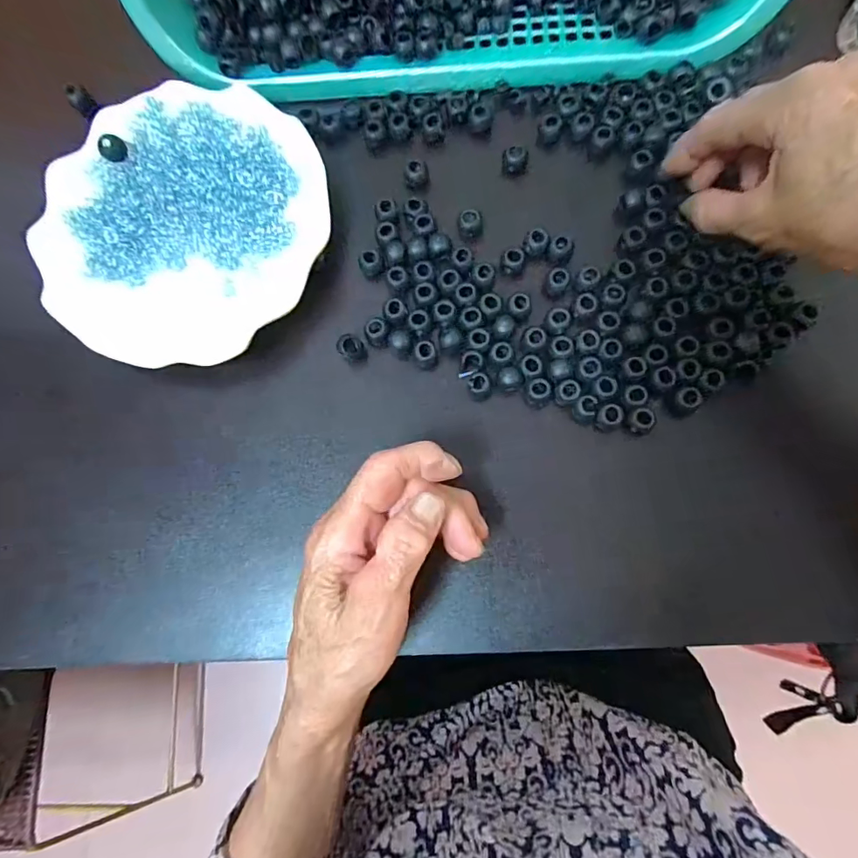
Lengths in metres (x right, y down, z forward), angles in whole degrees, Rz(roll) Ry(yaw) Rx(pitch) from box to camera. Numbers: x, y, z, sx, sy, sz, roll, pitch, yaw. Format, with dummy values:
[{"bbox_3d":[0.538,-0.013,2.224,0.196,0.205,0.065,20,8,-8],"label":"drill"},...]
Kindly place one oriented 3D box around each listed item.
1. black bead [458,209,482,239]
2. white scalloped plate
[{"bbox_3d":[0.025,-0.128,0.303,0.015,0.011,0.014,-1,80,6],"label":"black bead"},{"bbox_3d":[-0.153,-0.129,0.303,0.172,0.013,0.179,22,84,10],"label":"white scalloped plate"}]

